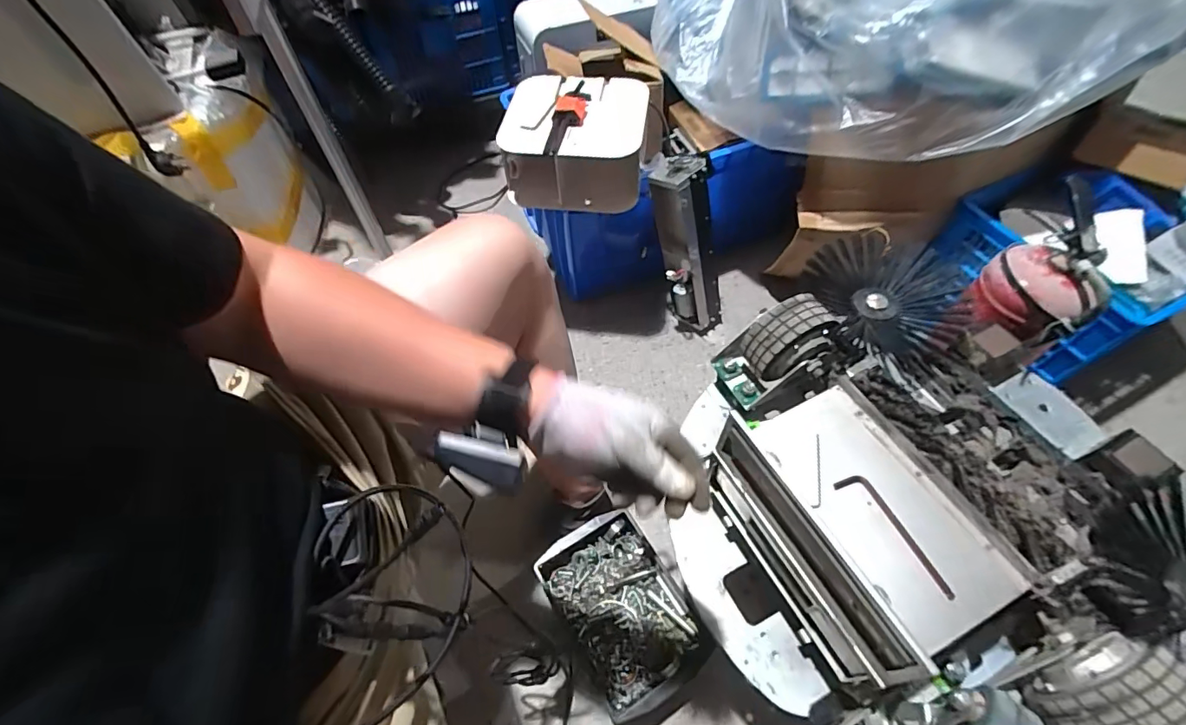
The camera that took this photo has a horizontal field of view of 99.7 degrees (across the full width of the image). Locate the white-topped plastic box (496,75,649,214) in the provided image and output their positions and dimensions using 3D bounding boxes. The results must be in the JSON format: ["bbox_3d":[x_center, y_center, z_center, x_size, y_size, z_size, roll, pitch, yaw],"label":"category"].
[{"bbox_3d":[-0.029,-0.408,0.920,0.246,0.129,0.235,2,57,4],"label":"white-topped plastic box"}]

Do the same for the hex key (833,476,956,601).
[{"bbox_3d":[0.323,0.177,0.528,0.032,0.010,0.141,-30,60,-16],"label":"hex key"}]

